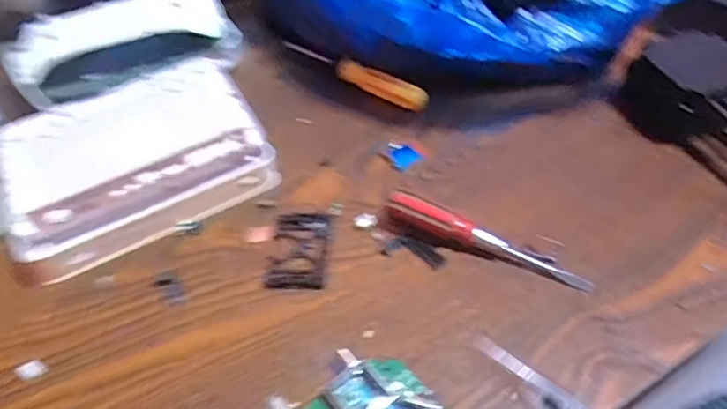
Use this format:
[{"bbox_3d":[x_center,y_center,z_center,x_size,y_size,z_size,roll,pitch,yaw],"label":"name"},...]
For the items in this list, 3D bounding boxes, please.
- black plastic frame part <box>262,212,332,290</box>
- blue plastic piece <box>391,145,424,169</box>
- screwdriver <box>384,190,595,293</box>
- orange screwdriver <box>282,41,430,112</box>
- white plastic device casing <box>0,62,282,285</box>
[{"bbox_3d":[-0.044,0.030,0.392,0.039,0.007,0.062,2,47,2],"label":"black plastic frame part"},{"bbox_3d":[0.035,-0.039,0.466,0.021,0.004,0.022,-20,50,-17],"label":"blue plastic piece"},{"bbox_3d":[0.078,0.024,0.382,0.144,0.020,0.019,23,52,20],"label":"screwdriver"},{"bbox_3d":[-0.011,-0.124,0.536,0.164,0.018,0.018,29,54,25],"label":"orange screwdriver"},{"bbox_3d":[-0.176,-0.040,0.437,0.188,0.047,0.146,-24,51,-20],"label":"white plastic device casing"}]

